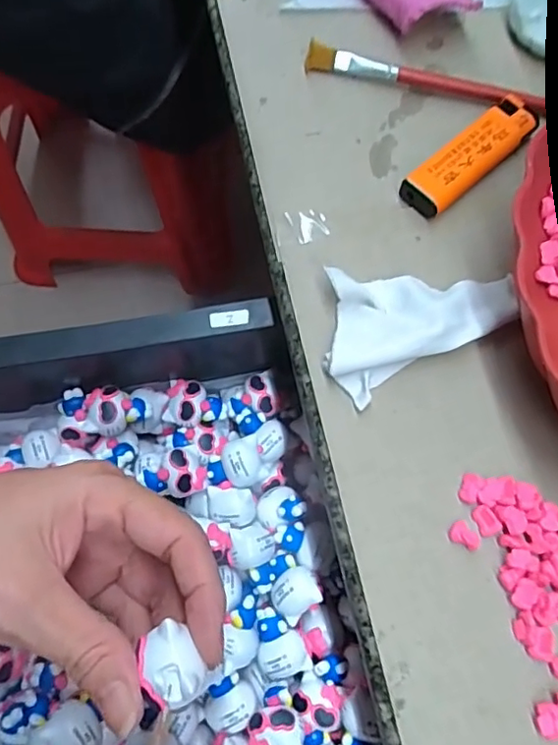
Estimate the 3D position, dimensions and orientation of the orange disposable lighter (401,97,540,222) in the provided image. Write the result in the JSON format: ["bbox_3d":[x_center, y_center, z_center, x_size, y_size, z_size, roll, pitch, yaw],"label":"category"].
[{"bbox_3d":[0.096,-0.107,0.289,0.081,0.013,0.023,-41,78,-14],"label":"orange disposable lighter"}]

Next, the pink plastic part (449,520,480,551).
[{"bbox_3d":[0.076,0.066,0.236,0.013,0.004,0.009,29,73,8],"label":"pink plastic part"}]

